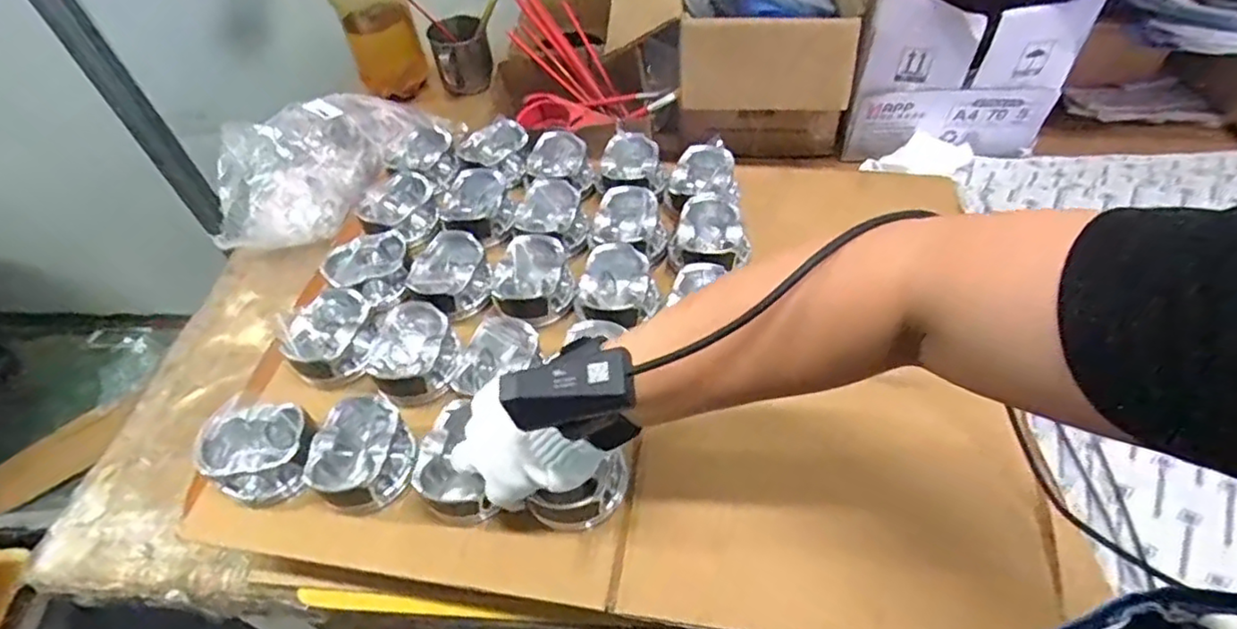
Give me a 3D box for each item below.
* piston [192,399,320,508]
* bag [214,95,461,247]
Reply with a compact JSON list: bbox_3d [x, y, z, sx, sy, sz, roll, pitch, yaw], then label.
[{"bbox_3d":[-0.284,0.108,0.515,0.085,0.043,0.078,22,56,22],"label":"piston"},{"bbox_3d":[-0.353,-0.193,0.817,0.147,0.131,0.325,34,61,29],"label":"bag"}]

